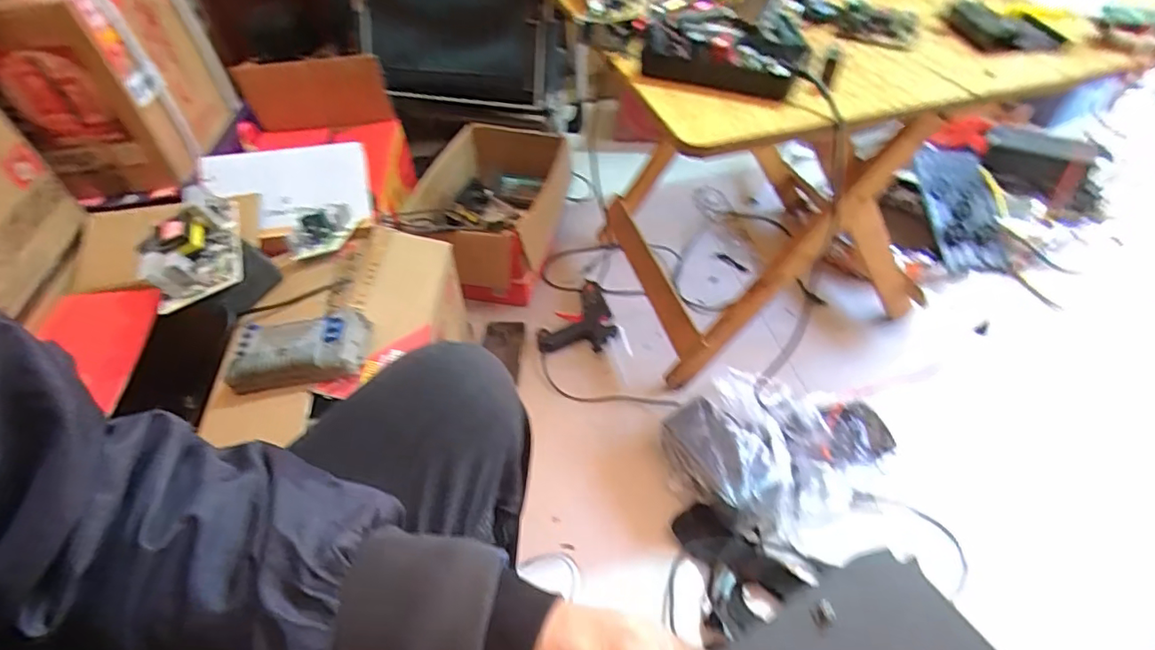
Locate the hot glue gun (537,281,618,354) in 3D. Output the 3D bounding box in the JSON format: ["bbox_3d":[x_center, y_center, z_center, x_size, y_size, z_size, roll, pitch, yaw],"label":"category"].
[{"bbox_3d":[0.015,-0.003,1.141,0.134,0.027,0.208,28,54,26],"label":"hot glue gun"}]

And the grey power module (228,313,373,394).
[{"bbox_3d":[-0.343,0.028,0.677,0.162,0.049,0.096,-8,47,-4],"label":"grey power module"}]

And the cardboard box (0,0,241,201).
[{"bbox_3d":[-0.770,-0.424,0.914,0.195,0.287,0.319,-5,47,-1],"label":"cardboard box"}]

